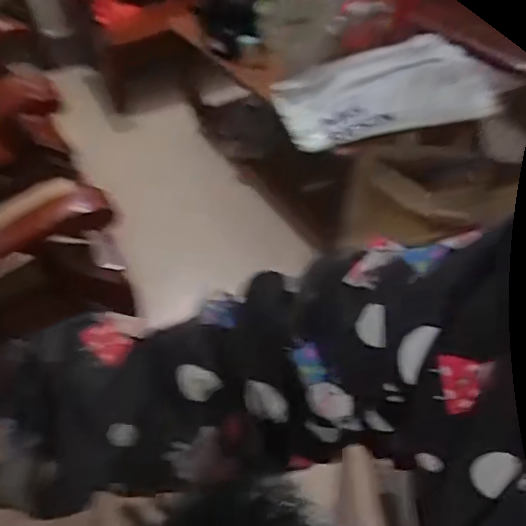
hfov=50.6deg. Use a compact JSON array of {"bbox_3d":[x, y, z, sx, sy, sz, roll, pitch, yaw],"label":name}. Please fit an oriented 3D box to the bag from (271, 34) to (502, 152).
[{"bbox_3d":[0.319,-0.458,1.499,0.570,0.107,0.324,-22,43,-15],"label":"bag"}]

